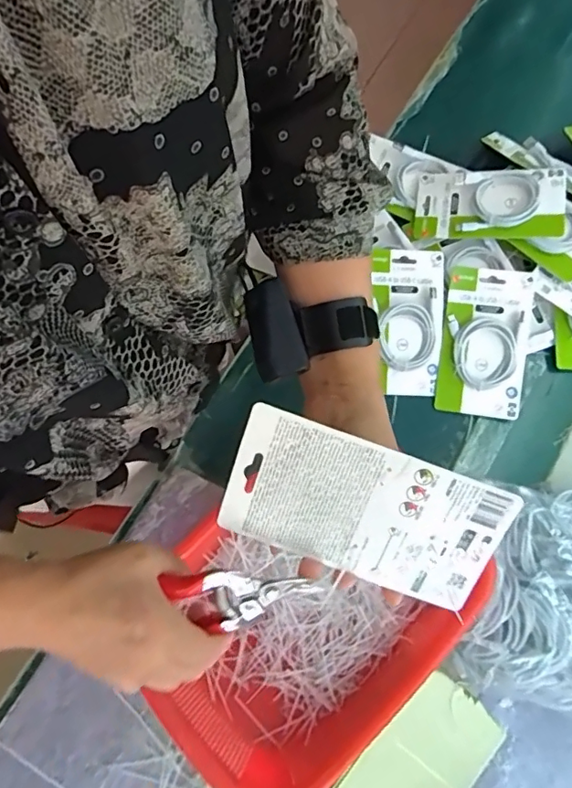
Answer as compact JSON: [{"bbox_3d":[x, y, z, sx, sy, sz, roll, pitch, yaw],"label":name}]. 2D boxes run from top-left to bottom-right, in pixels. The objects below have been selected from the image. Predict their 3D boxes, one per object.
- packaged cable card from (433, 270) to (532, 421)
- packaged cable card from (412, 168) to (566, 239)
[{"bbox_3d":[0.243,-0.063,0.631,0.102,0.016,0.178,5,89,8],"label":"packaged cable card"},{"bbox_3d":[0.259,-0.247,0.658,0.177,0.017,0.097,6,75,18],"label":"packaged cable card"}]

